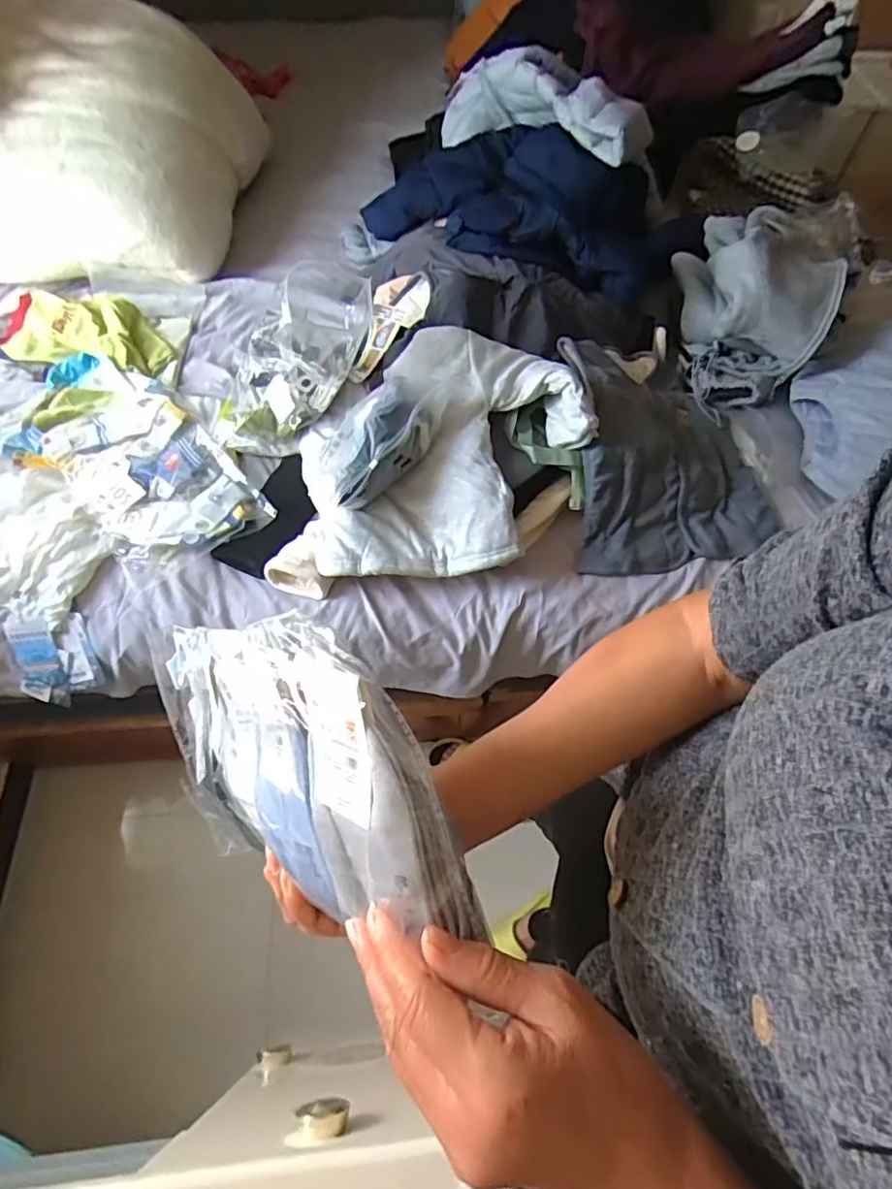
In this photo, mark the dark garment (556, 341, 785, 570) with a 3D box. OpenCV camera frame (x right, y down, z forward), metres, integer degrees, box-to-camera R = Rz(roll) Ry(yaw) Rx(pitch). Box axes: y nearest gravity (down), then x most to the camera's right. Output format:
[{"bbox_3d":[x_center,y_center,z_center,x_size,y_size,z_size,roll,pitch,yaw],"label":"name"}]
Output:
[{"bbox_3d":[0.381,-0.230,0.947,0.339,0.156,0.381,0,62,-2],"label":"dark garment"}]

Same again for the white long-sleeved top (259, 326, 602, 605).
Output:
[{"bbox_3d":[-0.030,-0.213,0.892,0.485,0.170,0.364,-3,62,-4],"label":"white long-sleeved top"}]

